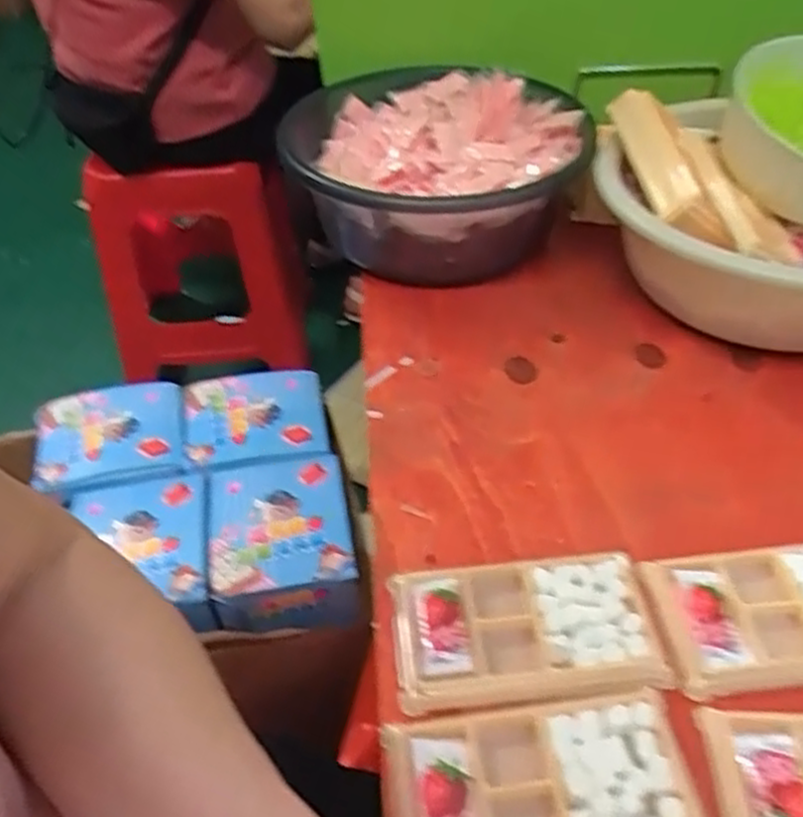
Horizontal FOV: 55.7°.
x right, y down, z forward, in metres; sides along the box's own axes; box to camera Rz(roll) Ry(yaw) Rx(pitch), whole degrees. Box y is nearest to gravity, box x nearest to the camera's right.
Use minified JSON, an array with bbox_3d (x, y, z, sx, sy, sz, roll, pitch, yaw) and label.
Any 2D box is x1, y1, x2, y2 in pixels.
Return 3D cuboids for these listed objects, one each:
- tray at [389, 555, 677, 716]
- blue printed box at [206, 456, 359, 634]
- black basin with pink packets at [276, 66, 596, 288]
[{"bbox_3d":[0.065,0.117,0.405,0.134,0.014,0.078,-3,44,-1],"label":"tray"},{"bbox_3d":[-0.128,0.142,0.820,0.146,0.066,0.181,-8,44,-6],"label":"blue printed box"},{"bbox_3d":[0.030,-0.207,0.684,0.247,0.112,0.269,-1,44,1],"label":"black basin with pink packets"}]

